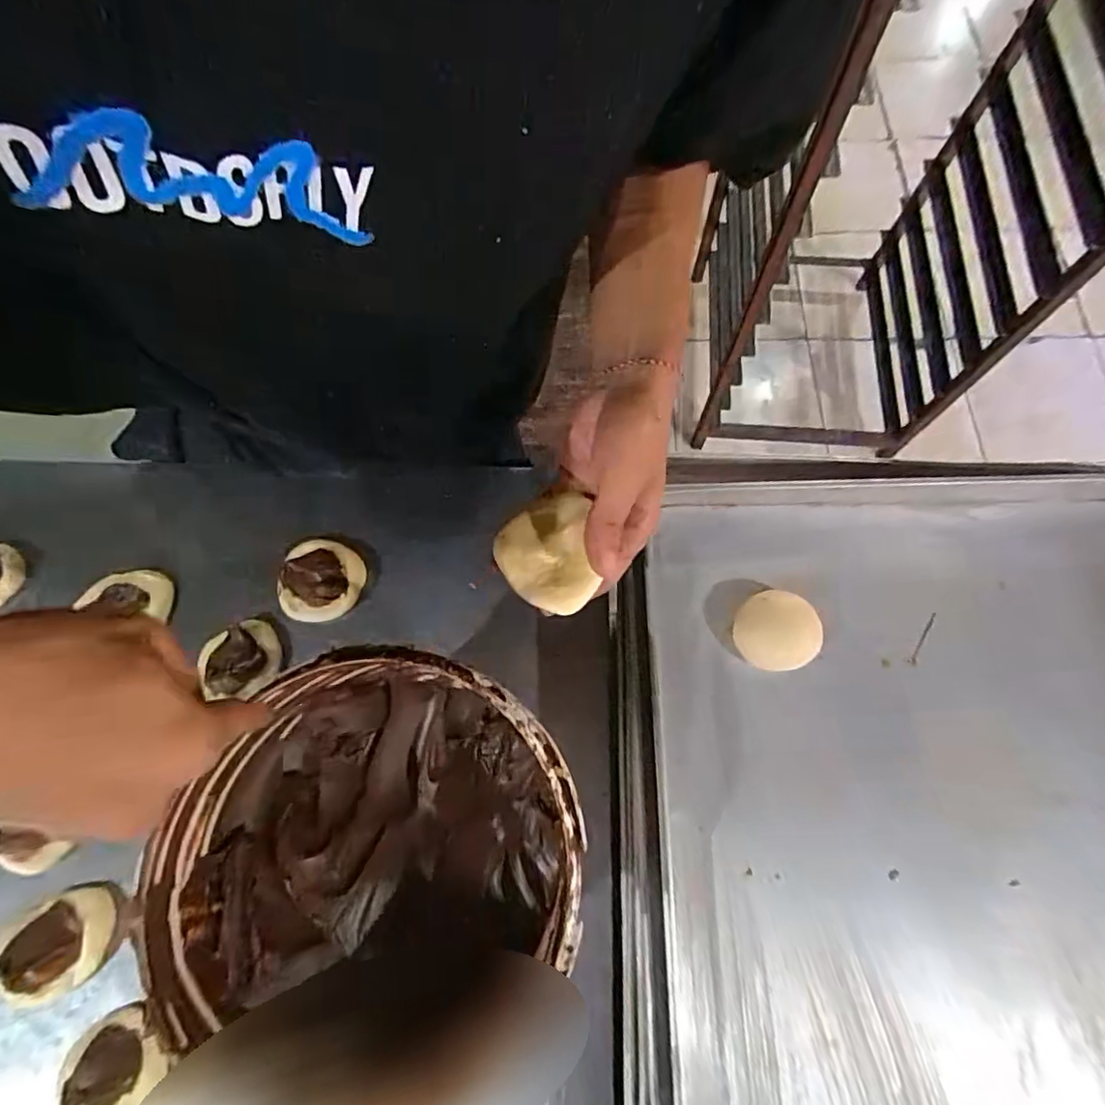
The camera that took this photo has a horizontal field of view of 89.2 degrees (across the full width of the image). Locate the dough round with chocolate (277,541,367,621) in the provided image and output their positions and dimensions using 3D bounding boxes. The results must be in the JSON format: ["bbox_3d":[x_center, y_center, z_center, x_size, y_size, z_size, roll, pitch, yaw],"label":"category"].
[{"bbox_3d":[-0.202,0.023,0.487,0.070,0.019,0.069,0,71,1],"label":"dough round with chocolate"}]

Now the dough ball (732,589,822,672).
[{"bbox_3d":[0.157,0.055,0.395,0.050,0.029,0.054,0,71,1],"label":"dough ball"}]

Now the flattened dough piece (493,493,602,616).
[{"bbox_3d":[0.002,0.001,0.341,0.064,0.013,0.069,0,72,-1],"label":"flattened dough piece"}]

